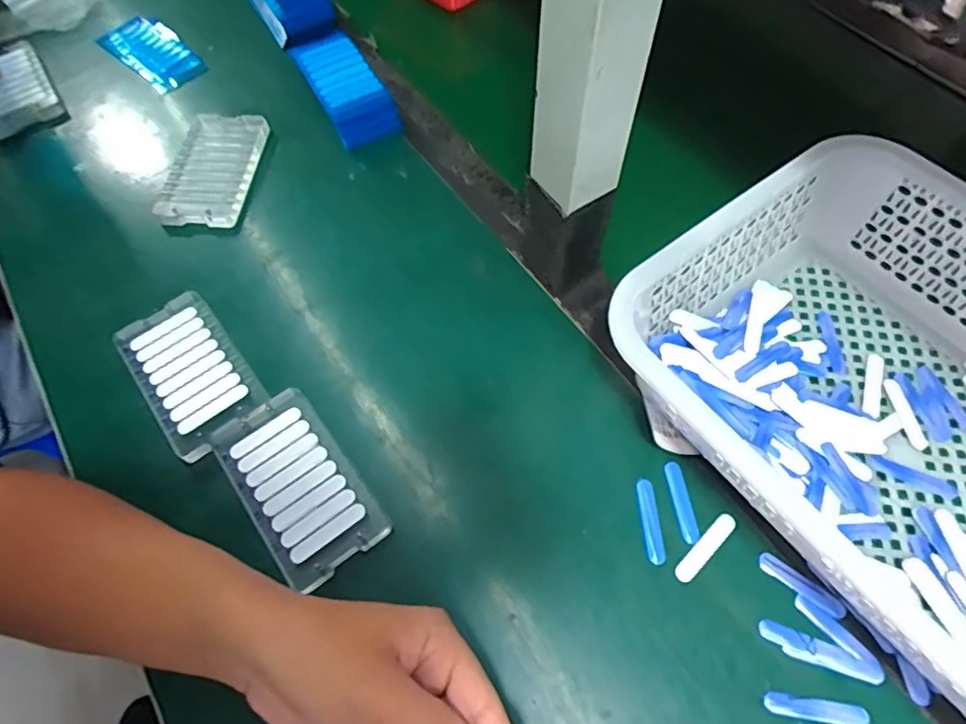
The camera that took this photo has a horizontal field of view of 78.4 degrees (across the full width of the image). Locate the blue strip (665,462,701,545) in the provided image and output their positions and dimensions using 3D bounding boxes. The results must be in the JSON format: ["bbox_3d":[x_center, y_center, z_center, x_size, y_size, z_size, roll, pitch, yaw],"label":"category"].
[{"bbox_3d":[0.126,0.088,0.373,0.011,0.004,0.050,-9,63,-2],"label":"blue strip"}]

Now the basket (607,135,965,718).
[{"bbox_3d":[0.275,0.034,0.349,0.243,0.082,0.349,-35,67,-15],"label":"basket"}]

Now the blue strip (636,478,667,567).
[{"bbox_3d":[0.104,0.098,0.366,0.012,0.004,0.051,-5,63,0],"label":"blue strip"}]

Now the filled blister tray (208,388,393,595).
[{"bbox_3d":[-0.120,0.078,0.383,0.067,0.010,0.123,-35,67,-15],"label":"filled blister tray"}]

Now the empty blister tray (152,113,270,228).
[{"bbox_3d":[-0.237,-0.166,0.519,0.068,0.022,0.114,4,63,4],"label":"empty blister tray"}]

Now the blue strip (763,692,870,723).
[{"bbox_3d":[0.179,0.187,0.318,0.051,0.004,0.011,8,63,6],"label":"blue strip"}]

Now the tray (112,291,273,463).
[{"bbox_3d":[-0.209,0.007,0.423,0.068,0.012,0.118,-37,67,-16],"label":"tray"}]

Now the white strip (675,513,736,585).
[{"bbox_3d":[0.135,0.112,0.358,0.051,0.004,0.011,-41,68,-17],"label":"white strip"}]

